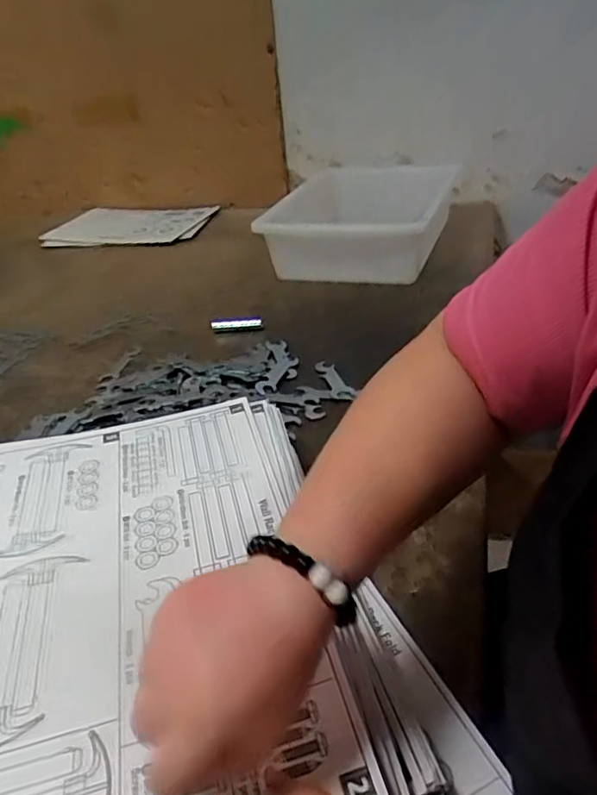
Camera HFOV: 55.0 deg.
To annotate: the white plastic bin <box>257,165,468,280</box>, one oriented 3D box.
[{"bbox_3d":[0.142,-0.359,1.135,0.291,0.120,0.500,6,33,19],"label":"white plastic bin"}]

